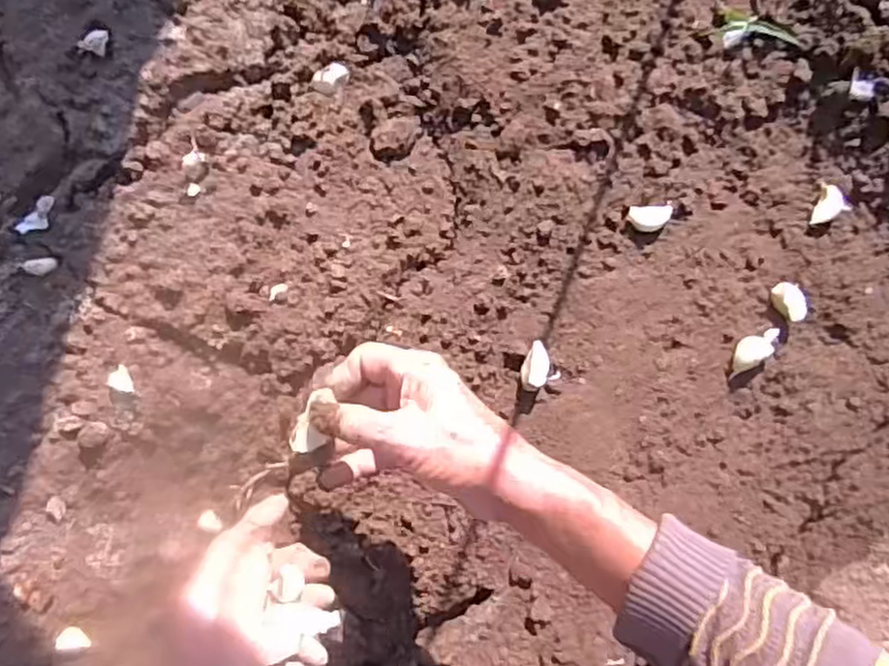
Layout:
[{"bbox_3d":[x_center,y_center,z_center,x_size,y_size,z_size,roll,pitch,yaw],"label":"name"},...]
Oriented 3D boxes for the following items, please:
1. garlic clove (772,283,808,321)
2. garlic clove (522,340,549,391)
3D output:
[{"bbox_3d":[0.270,-0.024,0.571,0.019,0.019,0.031,-30,91,-6],"label":"garlic clove"},{"bbox_3d":[0.068,0.025,0.547,0.019,0.020,0.036,9,86,-5],"label":"garlic clove"}]

